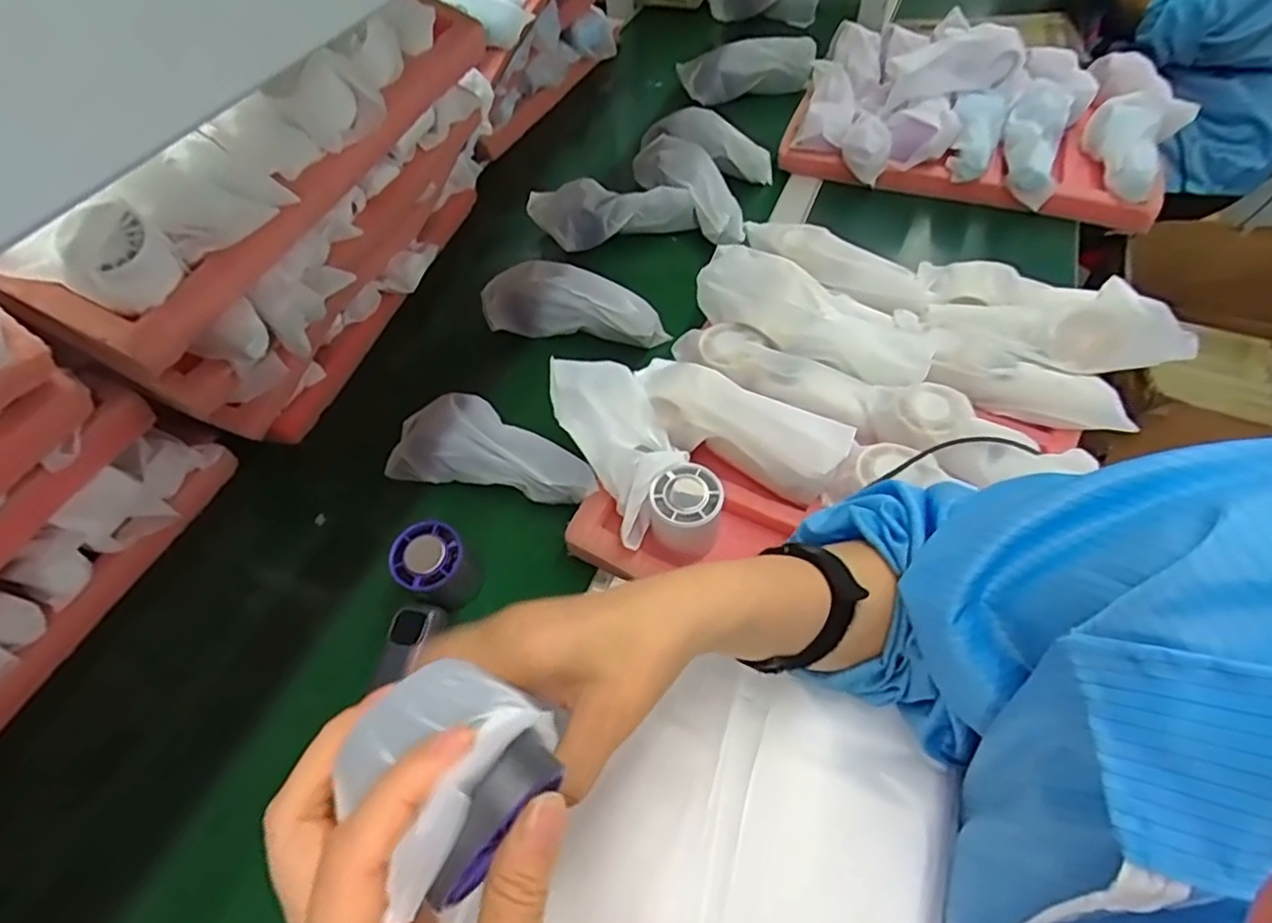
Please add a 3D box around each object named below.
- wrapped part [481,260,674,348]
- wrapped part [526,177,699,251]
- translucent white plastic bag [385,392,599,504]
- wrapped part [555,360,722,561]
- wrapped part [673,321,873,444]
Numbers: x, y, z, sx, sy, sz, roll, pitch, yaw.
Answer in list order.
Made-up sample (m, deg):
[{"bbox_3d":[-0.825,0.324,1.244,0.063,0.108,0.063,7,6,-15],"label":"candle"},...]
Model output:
[{"bbox_3d":[-0.063,-0.159,0.666,0.186,0.057,0.056,11,54,12],"label":"wrapped part"},{"bbox_3d":[-0.027,-0.294,0.767,0.189,0.057,0.053,-4,53,0],"label":"wrapped part"},{"bbox_3d":[-0.117,-0.013,0.559,0.182,0.038,0.070,9,54,10],"label":"translucent white plastic bag"},{"bbox_3d":[-0.003,-0.009,0.513,0.075,0.055,0.171,-23,55,-14],"label":"wrapped part"},{"bbox_3d":[0.116,-0.075,0.555,0.179,0.030,0.053,25,58,21],"label":"wrapped part"}]

